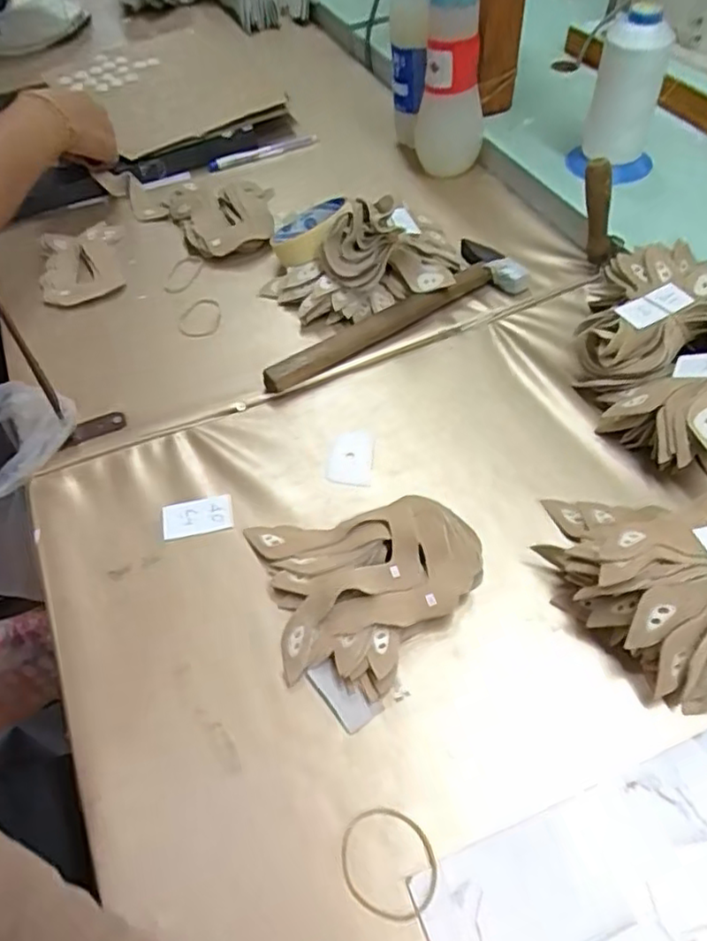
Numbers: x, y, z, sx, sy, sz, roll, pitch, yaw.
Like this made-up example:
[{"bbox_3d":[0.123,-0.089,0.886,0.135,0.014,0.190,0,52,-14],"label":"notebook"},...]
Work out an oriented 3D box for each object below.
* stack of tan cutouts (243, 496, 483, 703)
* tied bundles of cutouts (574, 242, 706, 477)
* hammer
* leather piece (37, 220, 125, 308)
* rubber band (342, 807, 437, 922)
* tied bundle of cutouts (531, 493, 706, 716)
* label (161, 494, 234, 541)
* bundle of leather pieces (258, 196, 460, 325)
[{"bbox_3d":[0.013,0.076,0.429,0.141,0.020,0.125,-10,52,-2],"label":"stack of tan cutouts"},{"bbox_3d":[0.248,-0.095,0.506,0.137,0.077,0.202,2,53,8],"label":"tied bundles of cutouts"},{"bbox_3d":[0.030,-0.145,0.599,0.255,0.026,0.072,-24,54,-12],"label":"hammer"},{"bbox_3d":[-0.281,-0.214,0.692,0.083,0.019,0.113,-12,53,-3],"label":"leather piece"},{"bbox_3d":[0.018,0.201,0.343,0.047,0.004,0.052,-17,53,-7],"label":"rubber band"},{"bbox_3d":[0.193,0.051,0.412,0.130,0.051,0.152,-31,56,-17],"label":"tied bundle of cutouts"},{"bbox_3d":[-0.114,0.033,0.487,0.049,0.004,0.028,-11,60,-4],"label":"label"},{"bbox_3d":[0.007,-0.203,0.609,0.183,0.082,0.117,-15,53,-5],"label":"bundle of leather pieces"}]

